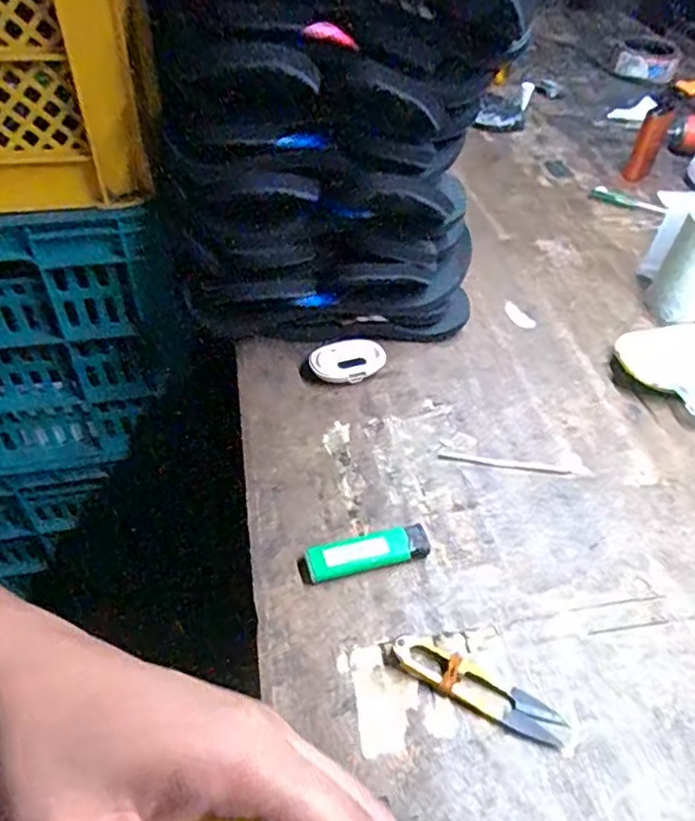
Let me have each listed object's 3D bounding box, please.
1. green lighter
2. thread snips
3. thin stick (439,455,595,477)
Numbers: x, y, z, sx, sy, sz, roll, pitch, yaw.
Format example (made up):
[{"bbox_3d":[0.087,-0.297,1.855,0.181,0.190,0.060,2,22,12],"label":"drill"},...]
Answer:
[{"bbox_3d":[0.014,0.093,0.419,0.082,0.013,0.024,-13,49,-14],"label":"green lighter"},{"bbox_3d":[0.075,0.157,0.359,0.102,0.012,0.024,23,51,18],"label":"thread snips"},{"bbox_3d":[0.127,0.040,0.481,0.111,0.004,0.009,6,47,3],"label":"thin stick"}]

